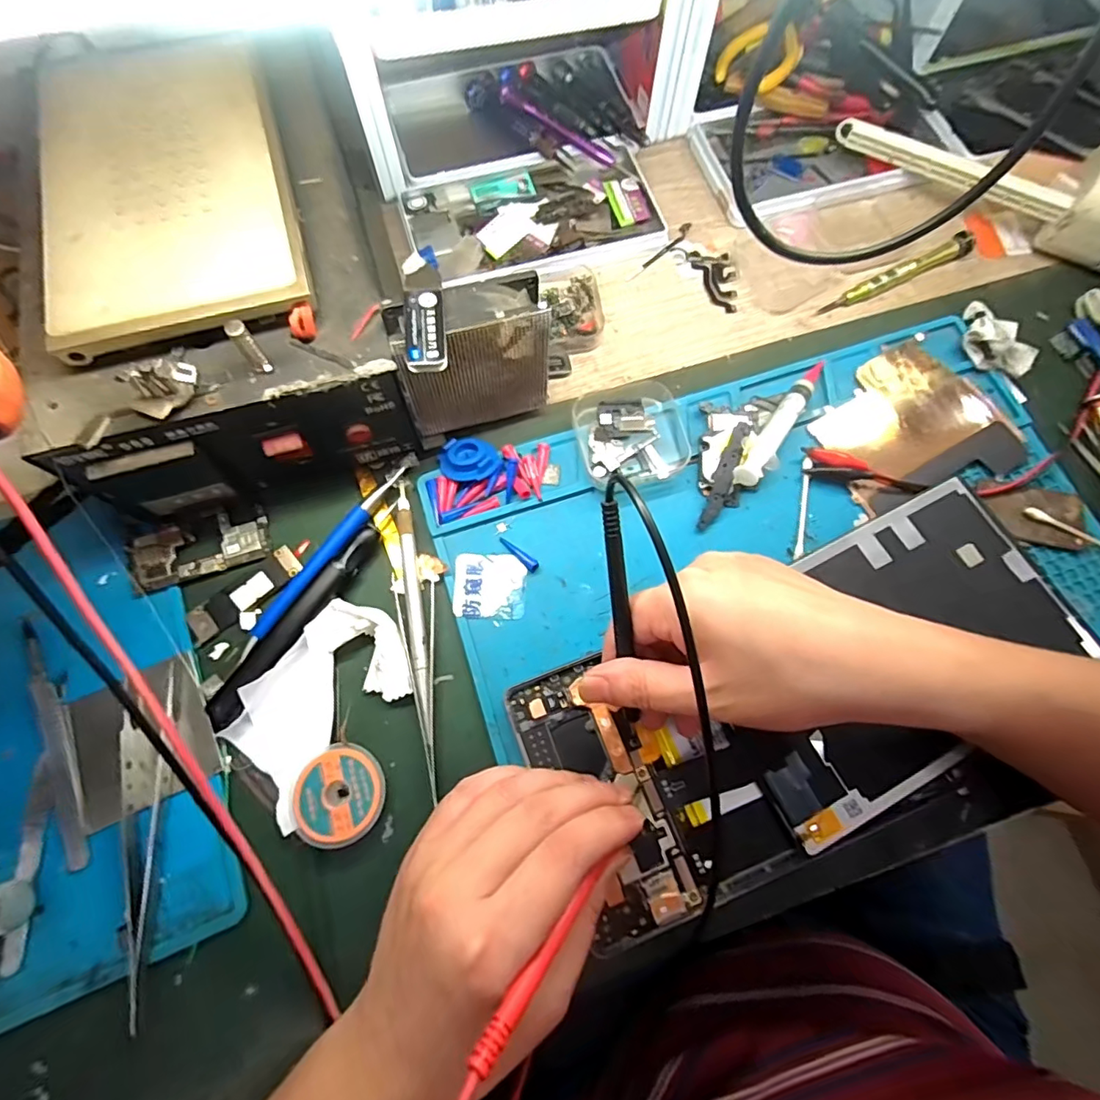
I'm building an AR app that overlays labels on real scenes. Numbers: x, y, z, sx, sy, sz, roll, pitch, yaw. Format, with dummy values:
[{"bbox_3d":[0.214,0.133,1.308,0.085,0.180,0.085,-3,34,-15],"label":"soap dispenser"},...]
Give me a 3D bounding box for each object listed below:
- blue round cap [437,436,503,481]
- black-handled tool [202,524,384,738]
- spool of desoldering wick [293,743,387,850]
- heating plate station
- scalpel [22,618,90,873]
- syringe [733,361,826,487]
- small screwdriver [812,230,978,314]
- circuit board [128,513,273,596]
[{"bbox_3d":[-0.047,-0.054,0.317,0.035,0.009,0.027,8,72,2],"label":"blue round cap"},{"bbox_3d":[-0.135,0.036,0.286,0.017,0.015,0.123,31,74,9],"label":"black-handled tool"},{"bbox_3d":[-0.103,0.120,0.263,0.044,0.009,0.044,0,71,0],"label":"spool of desoldering wick"},{"bbox_3d":[-0.172,-0.151,0.298,0.162,0.108,0.240,-11,72,-4],"label":"heating plate station"},{"bbox_3d":[-0.252,0.095,0.271,0.013,0.004,0.127,-24,73,-8],"label":"scalpel"},{"bbox_3d":[0.143,-0.078,0.324,0.016,0.018,0.106,35,75,11],"label":"syringe"},{"bbox_3d":[0.244,-0.193,0.374,0.117,0.016,0.015,-26,74,-9],"label":"small screwdriver"},{"bbox_3d":[-0.197,-0.002,0.302,0.072,0.007,0.033,-19,73,-7],"label":"circuit board"}]

